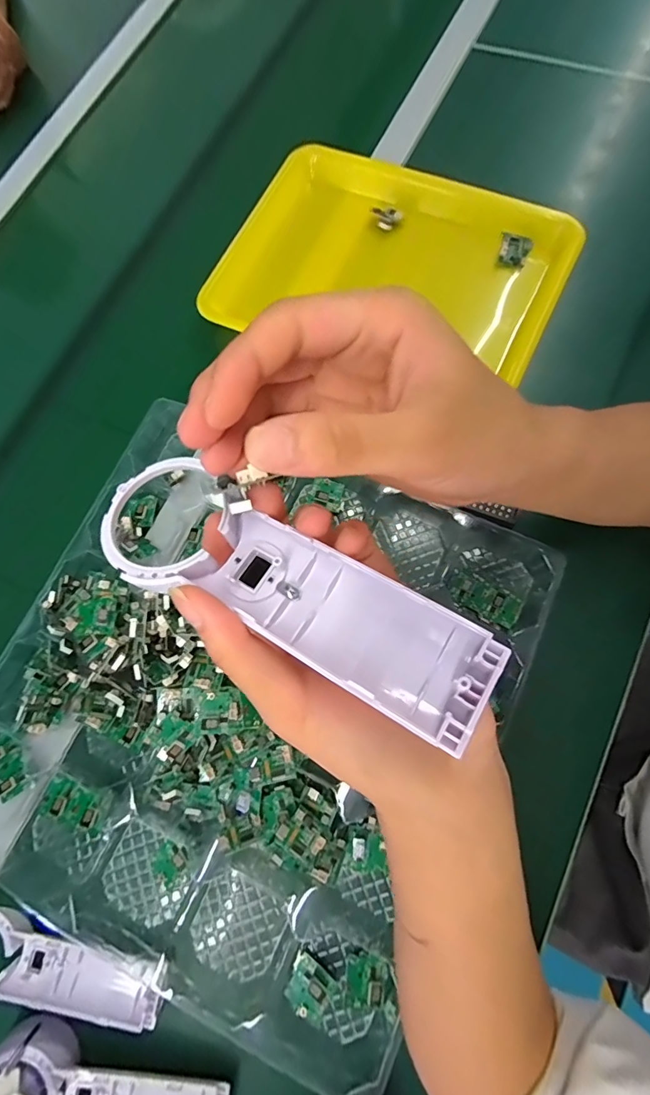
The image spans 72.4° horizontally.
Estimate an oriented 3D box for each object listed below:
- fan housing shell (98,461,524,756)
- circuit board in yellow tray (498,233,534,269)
[{"bbox_3d":[-0.017,0.014,0.177,0.169,0.019,0.052,26,78,18],"label":"fan housing shell"},{"bbox_3d":[0.198,-0.312,0.464,0.030,0.006,0.027,19,118,-2],"label":"circuit board in yellow tray"}]

